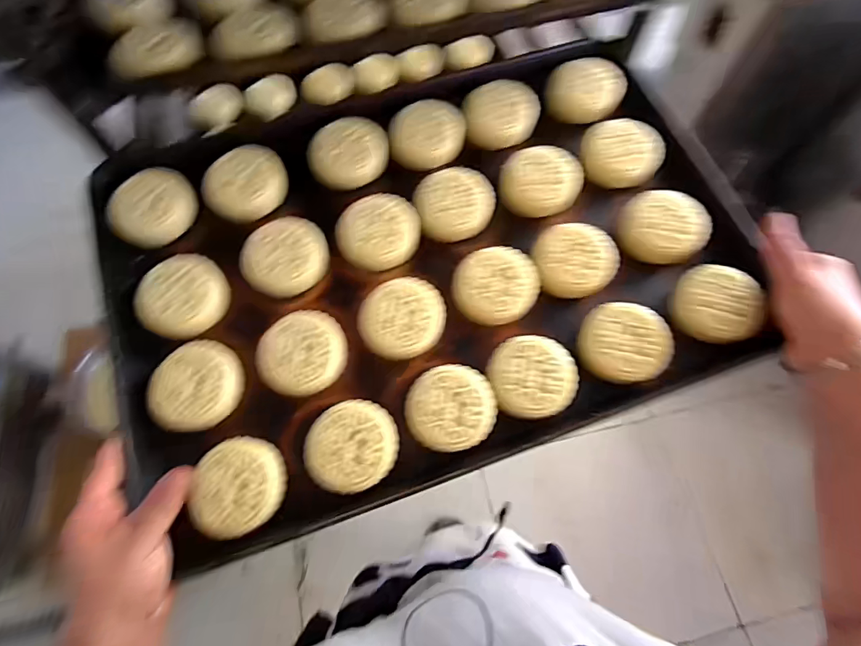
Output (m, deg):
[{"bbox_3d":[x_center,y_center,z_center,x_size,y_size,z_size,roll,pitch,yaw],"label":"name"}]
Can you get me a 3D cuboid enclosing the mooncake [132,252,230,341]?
[{"bbox_3d":[-0.229,-0.027,0.415,0.071,0.022,0.075,2,60,-3],"label":"mooncake"}]

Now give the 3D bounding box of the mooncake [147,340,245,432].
[{"bbox_3d":[-0.204,0.054,0.393,0.071,0.027,0.077,2,60,-3],"label":"mooncake"}]

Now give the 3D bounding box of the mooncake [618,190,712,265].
[{"bbox_3d":[0.230,-0.096,0.447,0.079,0.027,0.077,29,62,12],"label":"mooncake"}]

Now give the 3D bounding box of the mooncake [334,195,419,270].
[{"bbox_3d":[-0.052,-0.089,0.449,0.079,0.032,0.074,-27,76,-10],"label":"mooncake"}]

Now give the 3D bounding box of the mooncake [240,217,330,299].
[{"bbox_3d":[-0.141,-0.063,0.434,0.077,0.023,0.073,4,75,-17],"label":"mooncake"}]

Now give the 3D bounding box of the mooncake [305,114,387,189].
[{"bbox_3d":[-0.085,-0.181,0.476,0.081,0.030,0.081,2,60,-3],"label":"mooncake"}]

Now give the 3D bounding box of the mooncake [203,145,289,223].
[{"bbox_3d":[-0.190,-0.144,0.461,0.071,0.023,0.082,42,76,1],"label":"mooncake"}]

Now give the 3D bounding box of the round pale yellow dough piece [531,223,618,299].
[{"bbox_3d":[0.138,-0.061,0.431,0.076,0.021,0.072,2,60,-3],"label":"round pale yellow dough piece"}]

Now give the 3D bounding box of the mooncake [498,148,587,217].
[{"bbox_3d":[0.115,-0.149,0.469,0.080,0.032,0.080,-3,60,-6],"label":"mooncake"}]

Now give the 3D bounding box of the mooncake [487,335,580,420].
[{"bbox_3d":[0.089,0.046,0.390,0.074,0.020,0.067,5,59,-1],"label":"mooncake"}]

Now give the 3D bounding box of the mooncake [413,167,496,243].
[{"bbox_3d":[0.024,-0.122,0.458,0.077,0.030,0.069,-17,62,-13],"label":"mooncake"}]

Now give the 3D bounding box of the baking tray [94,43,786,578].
[{"bbox_3d":[-0.002,-0.063,0.448,0.590,0.058,0.394,-19,73,-7],"label":"baking tray"}]

